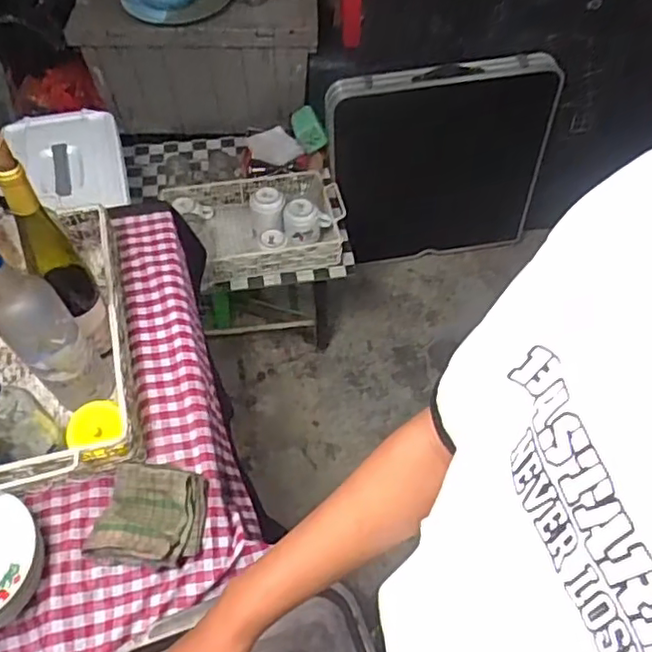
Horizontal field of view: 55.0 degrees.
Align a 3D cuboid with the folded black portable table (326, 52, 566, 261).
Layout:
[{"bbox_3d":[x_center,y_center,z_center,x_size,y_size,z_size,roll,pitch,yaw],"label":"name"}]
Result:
[{"bbox_3d":[0.322,-0.433,1.814,0.639,0.629,0.098,-8,56,-6],"label":"folded black portable table"}]

